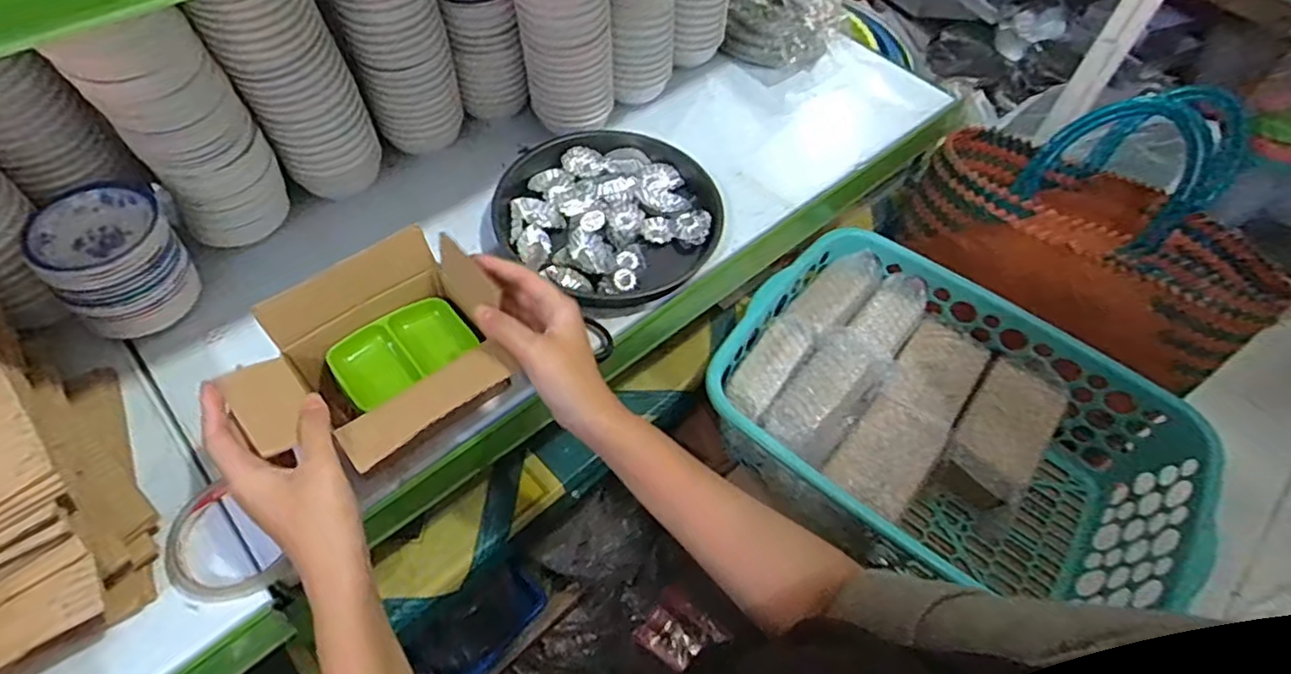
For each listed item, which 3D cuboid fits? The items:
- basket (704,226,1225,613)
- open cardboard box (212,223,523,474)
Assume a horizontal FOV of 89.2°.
[{"bbox_3d":[0.305,0.109,0.705,0.446,0.149,0.314,35,60,18],"label":"basket"},{"bbox_3d":[-0.188,0.023,0.467,0.170,0.083,0.146,-33,64,-24],"label":"open cardboard box"}]

